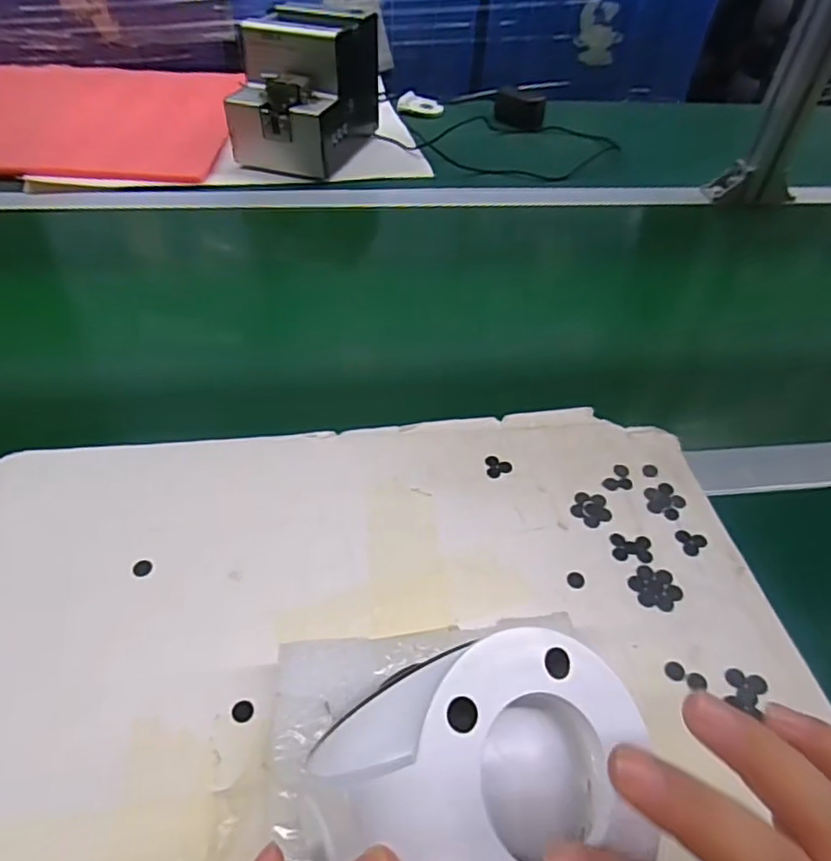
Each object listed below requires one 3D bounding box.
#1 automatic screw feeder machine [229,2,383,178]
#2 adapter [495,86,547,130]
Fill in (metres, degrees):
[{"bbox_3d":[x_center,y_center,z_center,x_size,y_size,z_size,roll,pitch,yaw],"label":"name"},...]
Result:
[{"bbox_3d":[-0.136,-0.430,0.749,0.125,0.140,0.184,15,47,11],"label":"automatic screw feeder machine"},{"bbox_3d":[0.159,-0.492,0.915,0.078,0.044,0.051,10,46,6],"label":"adapter"}]

